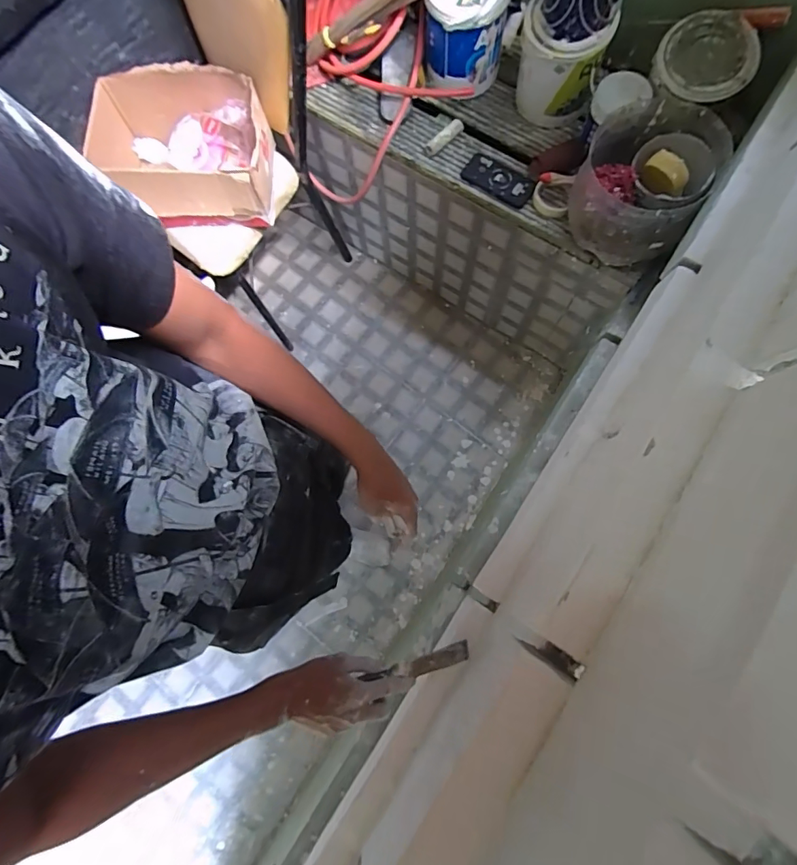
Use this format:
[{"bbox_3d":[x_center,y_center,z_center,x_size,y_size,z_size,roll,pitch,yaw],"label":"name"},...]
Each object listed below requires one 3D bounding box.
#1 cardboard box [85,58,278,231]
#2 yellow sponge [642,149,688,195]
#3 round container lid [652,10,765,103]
[{"bbox_3d":[-0.458,-0.621,1.035,0.322,0.194,0.260,-3,78,1],"label":"cardboard box"},{"bbox_3d":[0.502,-0.488,0.870,0.064,0.038,0.083,-39,74,33],"label":"yellow sponge"},{"bbox_3d":[0.590,-0.717,0.882,0.161,0.024,0.163,0,90,20],"label":"round container lid"}]

